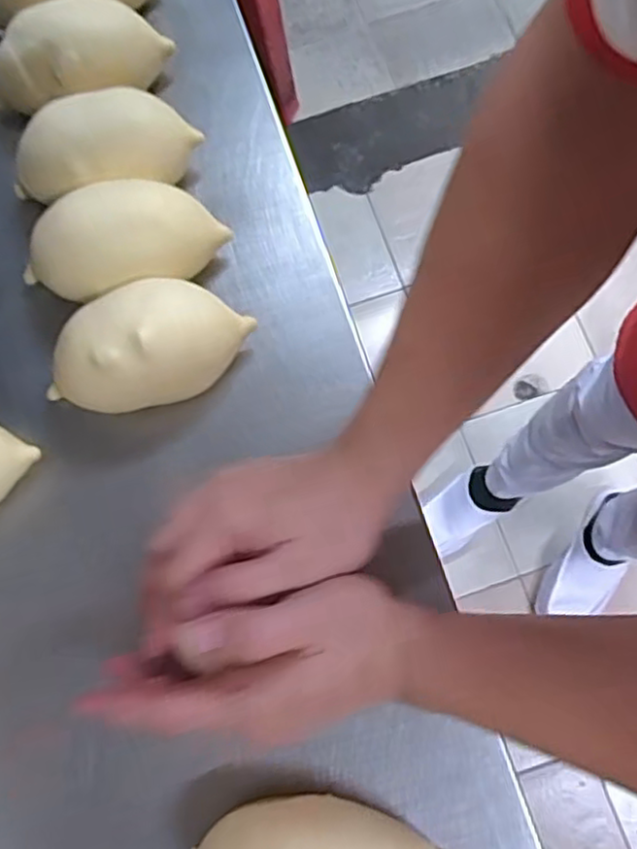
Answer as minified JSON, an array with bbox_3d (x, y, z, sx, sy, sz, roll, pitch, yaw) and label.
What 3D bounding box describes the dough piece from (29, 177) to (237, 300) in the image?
[{"bbox_3d":[-0.124,-0.120,0.443,0.119,0.065,0.068,-18,76,-2],"label":"dough piece"}]

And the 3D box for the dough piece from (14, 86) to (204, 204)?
[{"bbox_3d":[-0.149,-0.188,0.467,0.133,0.051,0.067,-18,76,-2],"label":"dough piece"}]

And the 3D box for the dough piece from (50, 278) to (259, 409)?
[{"bbox_3d":[-0.105,-0.049,0.425,0.126,0.064,0.073,-19,76,-2],"label":"dough piece"}]

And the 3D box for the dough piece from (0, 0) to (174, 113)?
[{"bbox_3d":[-0.176,-0.263,0.489,0.137,0.055,0.073,-24,76,-3],"label":"dough piece"}]

